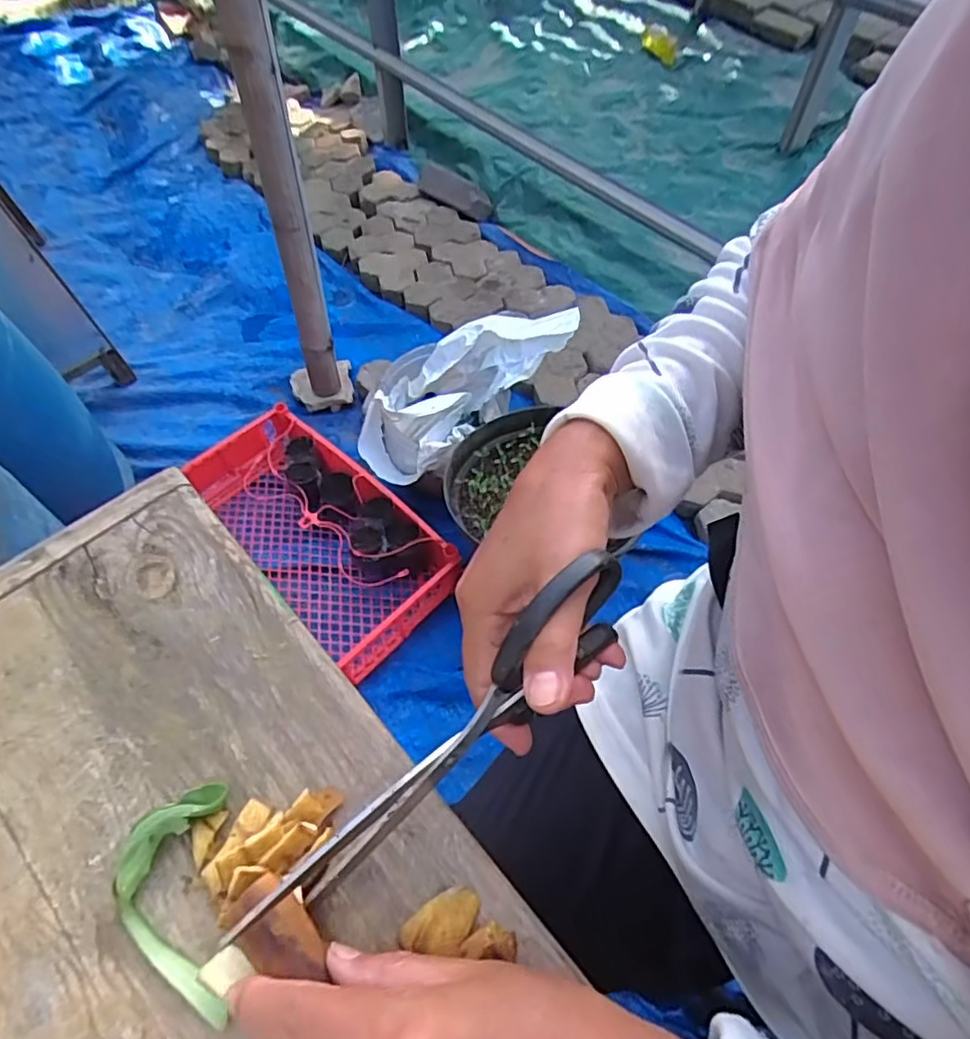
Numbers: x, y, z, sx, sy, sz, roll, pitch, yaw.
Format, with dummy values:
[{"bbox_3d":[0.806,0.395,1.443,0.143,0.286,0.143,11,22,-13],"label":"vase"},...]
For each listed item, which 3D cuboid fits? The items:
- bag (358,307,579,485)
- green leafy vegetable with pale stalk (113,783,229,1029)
[{"bbox_3d":[-0.038,-0.250,1.130,0.454,0.110,0.221,-37,61,1],"label":"bag"},{"bbox_3d":[-0.125,0.154,0.248,0.043,0.020,0.084,-13,59,-8],"label":"green leafy vegetable with pale stalk"}]

